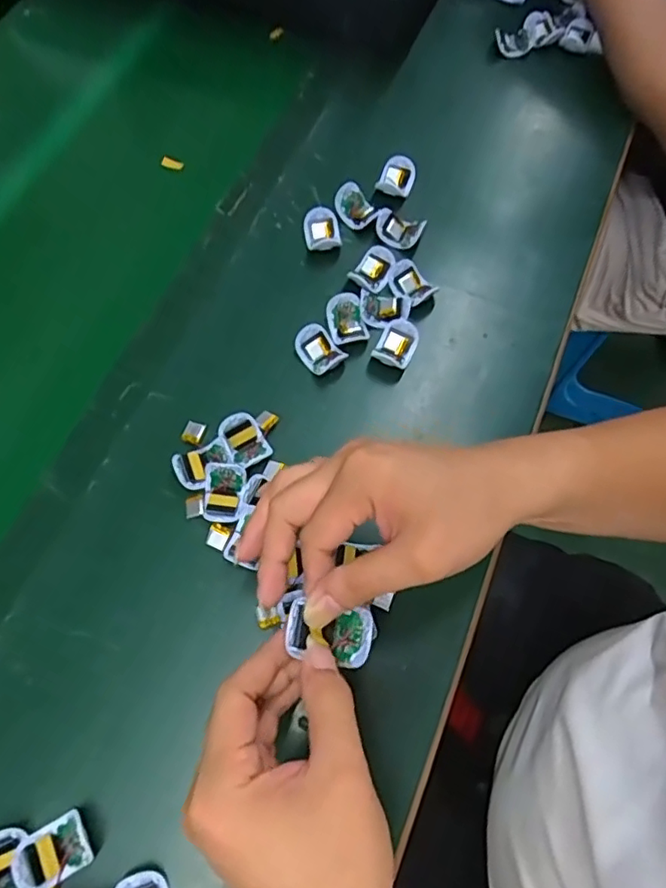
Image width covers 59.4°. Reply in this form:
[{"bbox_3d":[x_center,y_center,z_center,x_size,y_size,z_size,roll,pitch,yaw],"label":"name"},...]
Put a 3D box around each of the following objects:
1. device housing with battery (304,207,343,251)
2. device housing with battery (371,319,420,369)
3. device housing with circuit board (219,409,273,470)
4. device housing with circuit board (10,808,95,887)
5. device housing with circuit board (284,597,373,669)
[{"bbox_3d":[-0.010,-0.193,0.530,0.033,0.020,0.037,-3,68,-3],"label":"device housing with battery"},{"bbox_3d":[0.052,-0.082,0.485,0.031,0.016,0.042,26,69,9],"label":"device housing with battery"},{"bbox_3d":[-0.066,-0.003,0.445,0.028,0.013,0.044,-32,72,-14],"label":"device housing with circuit board"},{"bbox_3d":[-0.164,0.241,0.345,0.041,0.017,0.032,-26,71,-12],"label":"device housing with circuit board"},{"bbox_3d":[-0.002,0.094,0.295,0.043,0.013,0.027,17,68,1],"label":"device housing with circuit board"}]

